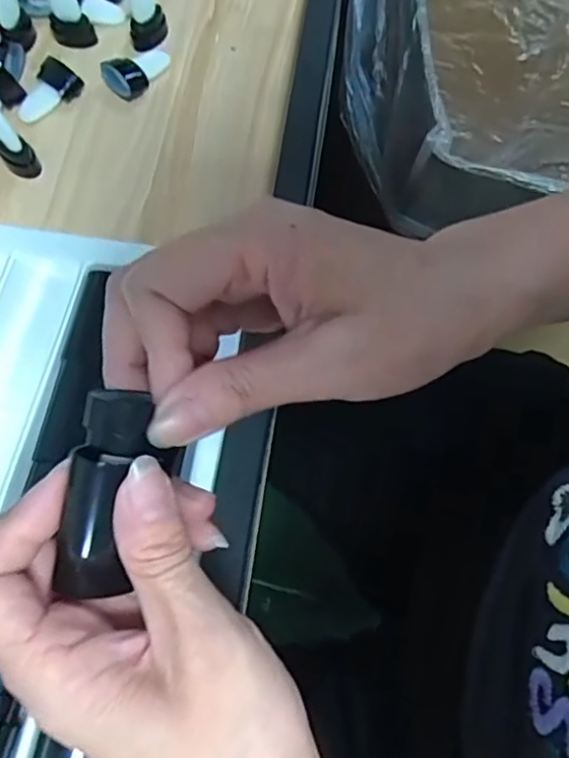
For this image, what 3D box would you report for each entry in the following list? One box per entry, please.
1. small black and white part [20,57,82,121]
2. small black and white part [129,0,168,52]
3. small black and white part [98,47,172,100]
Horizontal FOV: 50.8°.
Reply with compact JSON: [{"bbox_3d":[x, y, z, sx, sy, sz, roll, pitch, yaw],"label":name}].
[{"bbox_3d":[-0.174,-0.208,0.430,0.047,0.017,0.034,-41,72,-17],"label":"small black and white part"},{"bbox_3d":[-0.102,-0.269,0.440,0.026,0.044,0.033,-8,66,-4],"label":"small black and white part"},{"bbox_3d":[-0.104,-0.226,0.437,0.051,0.018,0.031,-30,72,-14],"label":"small black and white part"}]

